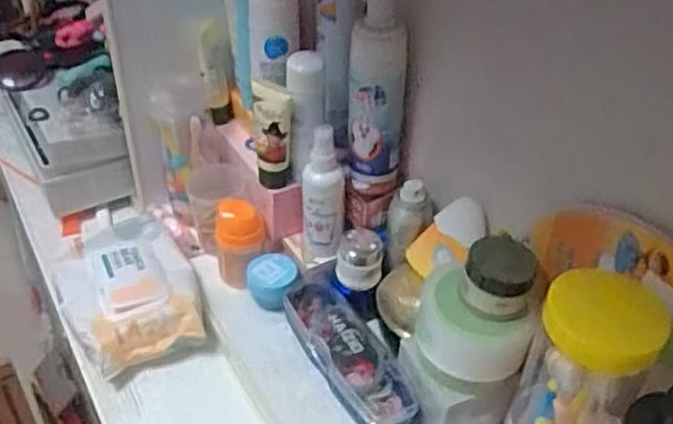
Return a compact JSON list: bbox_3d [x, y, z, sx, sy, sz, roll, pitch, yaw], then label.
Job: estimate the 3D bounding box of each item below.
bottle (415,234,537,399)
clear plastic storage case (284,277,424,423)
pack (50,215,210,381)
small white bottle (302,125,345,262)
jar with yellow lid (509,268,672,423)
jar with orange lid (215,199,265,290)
[{"bbox_3d":[0.104,0.075,0.520,0.084,0.108,0.074,10,40,9],"label":"bottle"},{"bbox_3d":[0.009,0.125,0.604,0.064,0.047,0.169,-17,43,-22],"label":"clear plastic storage case"},{"bbox_3d":[-0.199,0.079,0.665,0.123,0.052,0.160,-18,44,-23],"label":"pack"},{"bbox_3d":[-0.012,-0.010,0.640,0.037,0.138,0.032,0,39,-3],"label":"small white bottle"},{"bbox_3d":[0.160,0.132,0.472,0.067,0.198,0.073,1,39,-1],"label":"jar with yellow lid"},{"bbox_3d":[-0.094,0.031,0.673,0.046,0.077,0.044,1,39,-1],"label":"jar with orange lid"}]

